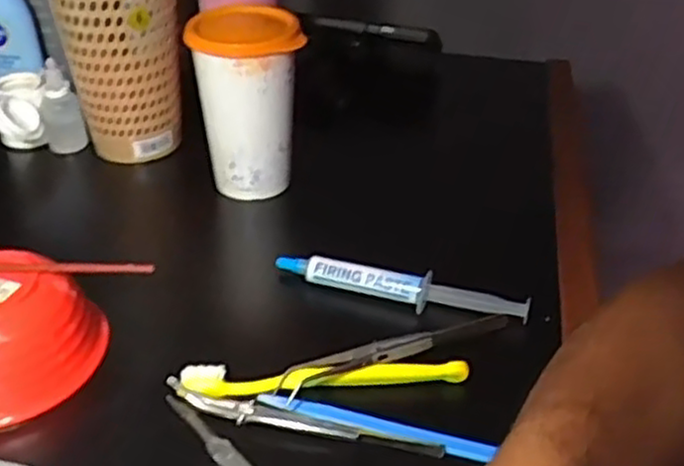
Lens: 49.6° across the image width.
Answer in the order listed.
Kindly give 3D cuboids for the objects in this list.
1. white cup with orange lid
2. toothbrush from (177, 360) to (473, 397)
[{"bbox_3d":[-0.065,-0.093,0.540,0.076,0.124,0.069,1,36,2],"label":"white cup with orange lid"},{"bbox_3d":[-0.009,0.078,0.400,0.153,0.013,0.017,0,35,-2],"label":"toothbrush"}]

